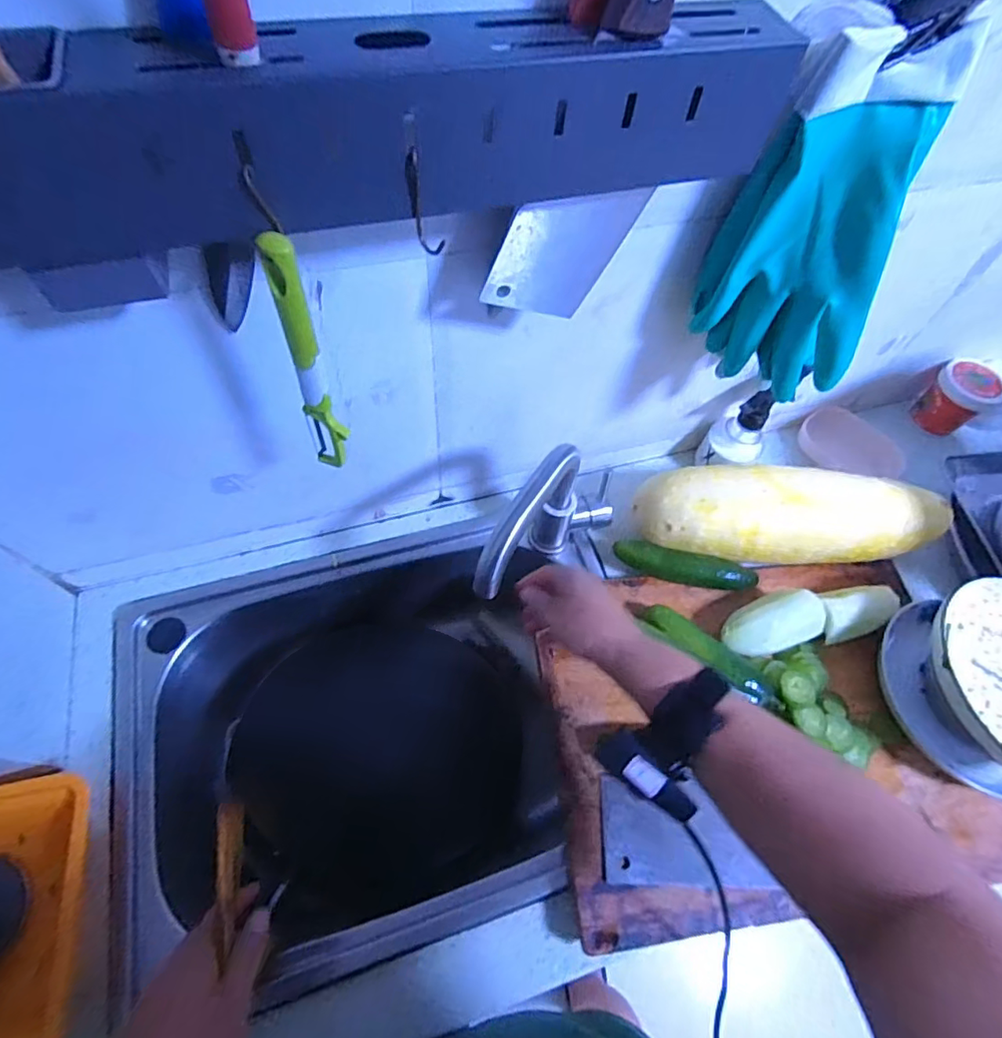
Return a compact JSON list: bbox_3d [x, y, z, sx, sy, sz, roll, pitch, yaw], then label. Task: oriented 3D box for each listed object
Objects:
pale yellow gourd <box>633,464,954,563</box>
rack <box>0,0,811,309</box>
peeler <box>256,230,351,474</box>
[{"bbox_3d":[0.328,0.000,0.603,0.347,0.082,0.088,5,61,-1],"label":"pale yellow gourd"},{"bbox_3d":[-0.131,-0.169,0.256,0.573,0.079,0.051,-16,63,-12],"label":"rack"},{"bbox_3d":[-0.121,-0.091,0.345,0.023,0.183,0.020,-24,65,-16],"label":"peeler"}]

